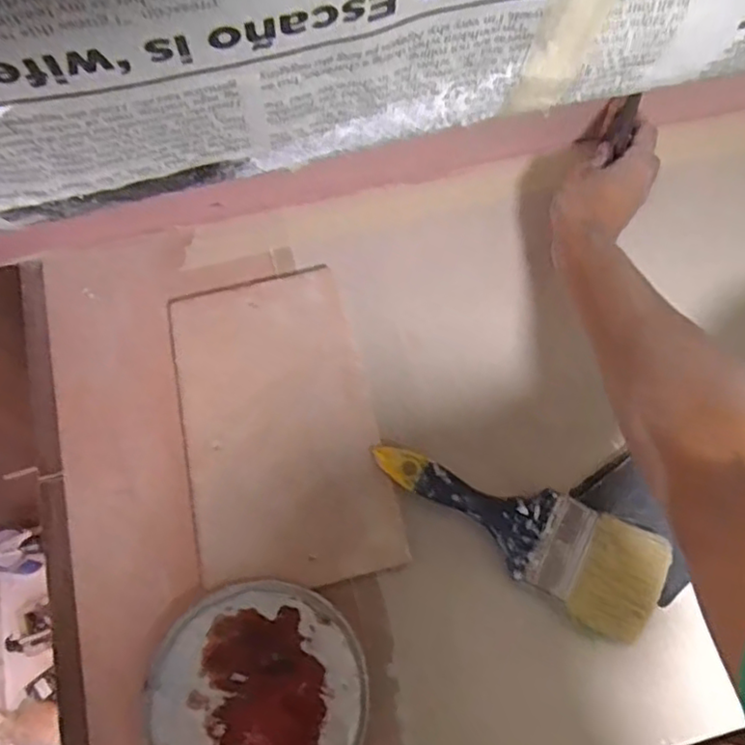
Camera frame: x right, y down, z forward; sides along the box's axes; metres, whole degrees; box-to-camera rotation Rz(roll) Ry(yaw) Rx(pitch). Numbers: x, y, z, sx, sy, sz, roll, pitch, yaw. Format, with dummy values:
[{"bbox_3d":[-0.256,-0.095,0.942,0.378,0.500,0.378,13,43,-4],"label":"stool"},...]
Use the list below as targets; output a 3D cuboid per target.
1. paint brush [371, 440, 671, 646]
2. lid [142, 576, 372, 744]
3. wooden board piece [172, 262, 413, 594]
[{"bbox_3d":[0.107,0.116,0.505,0.228,0.036,0.080,27,71,9],"label":"paint brush"},{"bbox_3d":[-0.077,0.224,0.455,0.143,0.028,0.151,0,69,0],"label":"lid"},{"bbox_3d":[-0.076,0.041,0.536,0.149,0.016,0.256,-14,70,-6],"label":"wooden board piece"}]

